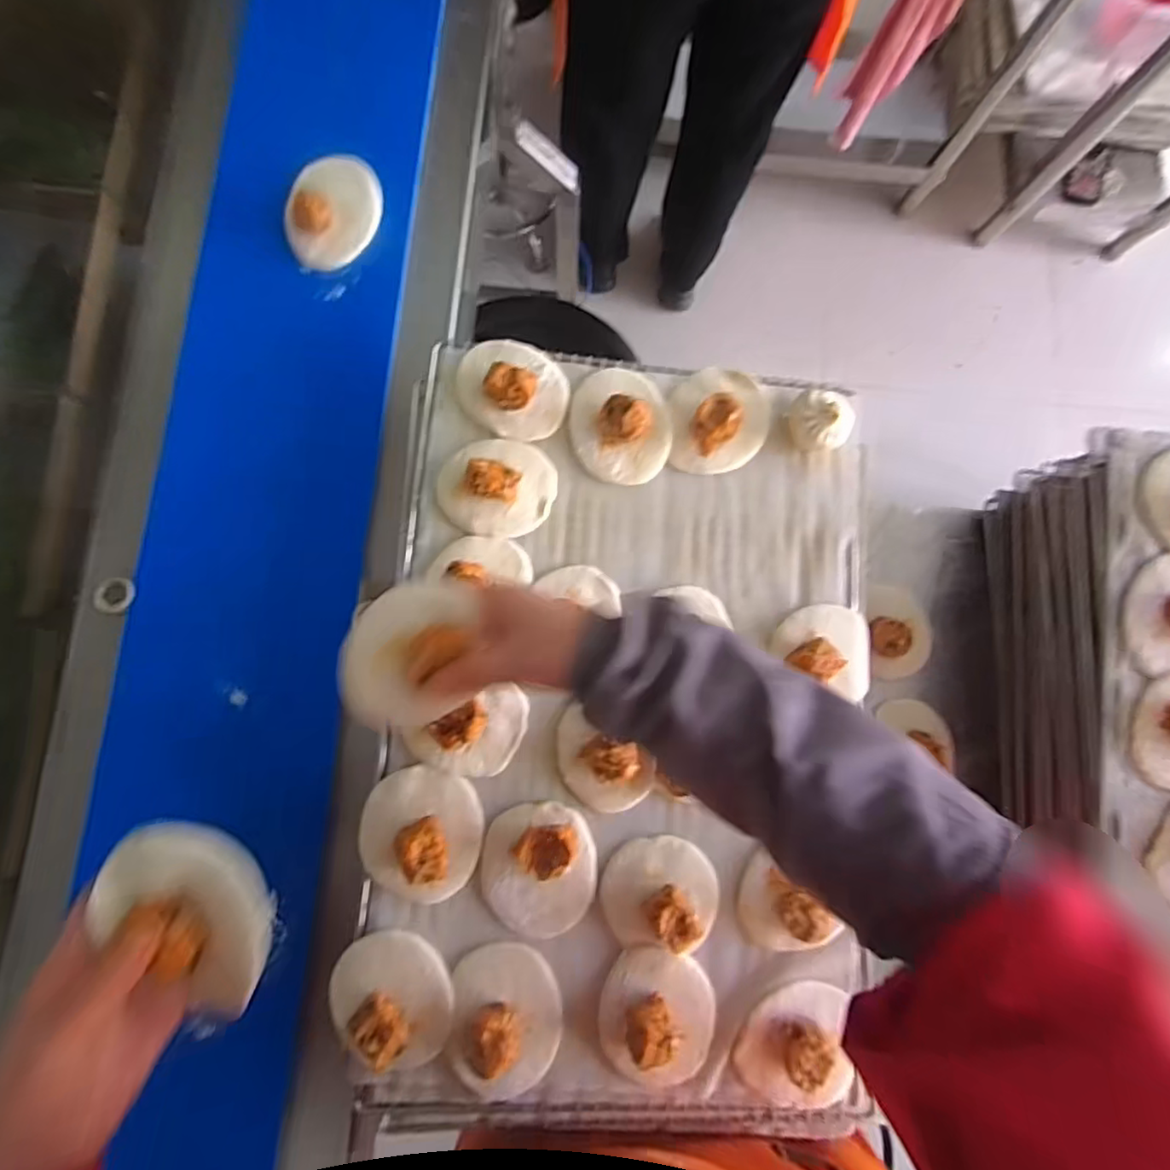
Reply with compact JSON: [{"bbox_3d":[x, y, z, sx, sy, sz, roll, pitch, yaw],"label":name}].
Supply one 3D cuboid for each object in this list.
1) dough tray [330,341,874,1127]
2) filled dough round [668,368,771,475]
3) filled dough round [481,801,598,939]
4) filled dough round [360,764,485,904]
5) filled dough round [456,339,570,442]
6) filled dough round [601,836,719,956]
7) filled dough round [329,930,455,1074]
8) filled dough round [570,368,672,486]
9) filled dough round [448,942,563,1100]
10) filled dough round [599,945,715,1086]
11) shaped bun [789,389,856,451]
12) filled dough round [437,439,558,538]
[{"bbox_3d":[0.044,0.107,0.515,0.412,0.047,0.622,6,81,-3],"label":"dough tray"},{"bbox_3d":[0.123,-0.151,0.557,0.089,0.032,0.099,1,81,-4],"label":"filled dough round"},{"bbox_3d":[-0.035,0.223,0.483,0.089,0.034,0.099,3,81,-4],"label":"filled dough round"},{"bbox_3d":[-0.128,0.192,0.480,0.093,0.036,0.097,1,81,-4],"label":"filled dough round"},{"bbox_3d":[-0.063,-0.175,0.545,0.099,0.033,0.082,31,80,1],"label":"filled dough round"},{"bbox_3d":[0.061,0.243,0.486,0.093,0.037,0.082,6,81,-3],"label":"filled dough round"},{"bbox_3d":[-0.144,0.311,0.458,0.086,0.040,0.098,-19,83,-7],"label":"filled dough round"},{"bbox_3d":[0.033,-0.145,0.550,0.085,0.032,0.106,-10,82,-6],"label":"filled dough round"},{"bbox_3d":[-0.059,0.330,0.464,0.080,0.035,0.103,3,81,-4],"label":"filled dough round"},{"bbox_3d":[0.057,0.330,0.472,0.086,0.034,0.097,0,81,-4],"label":"filled dough round"},{"bbox_3d":[0.206,-0.145,0.554,0.054,0.032,0.050,1,81,-4],"label":"shaped bun"},{"bbox_3d":[-0.074,-0.086,0.529,0.098,0.036,0.085,5,81,-3],"label":"filled dough round"}]

